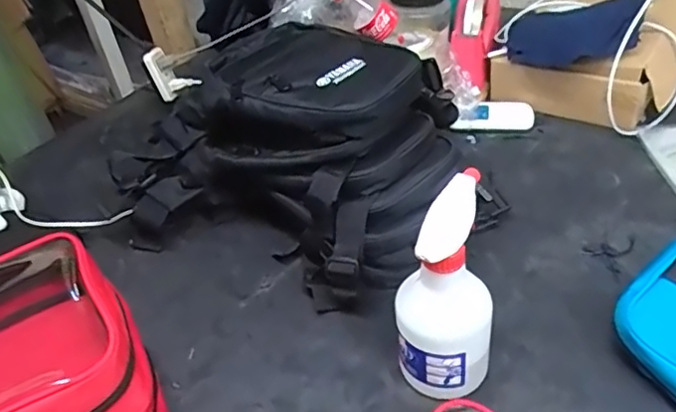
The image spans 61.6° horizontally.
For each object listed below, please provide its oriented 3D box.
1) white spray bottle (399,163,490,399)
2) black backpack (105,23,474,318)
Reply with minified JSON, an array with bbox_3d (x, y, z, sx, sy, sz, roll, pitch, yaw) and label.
[{"bbox_3d":[0.085,0.073,0.460,0.072,0.185,0.072,-5,38,4],"label":"white spray bottle"},{"bbox_3d":[-0.058,-0.067,0.659,0.376,0.190,0.257,17,44,28],"label":"black backpack"}]

